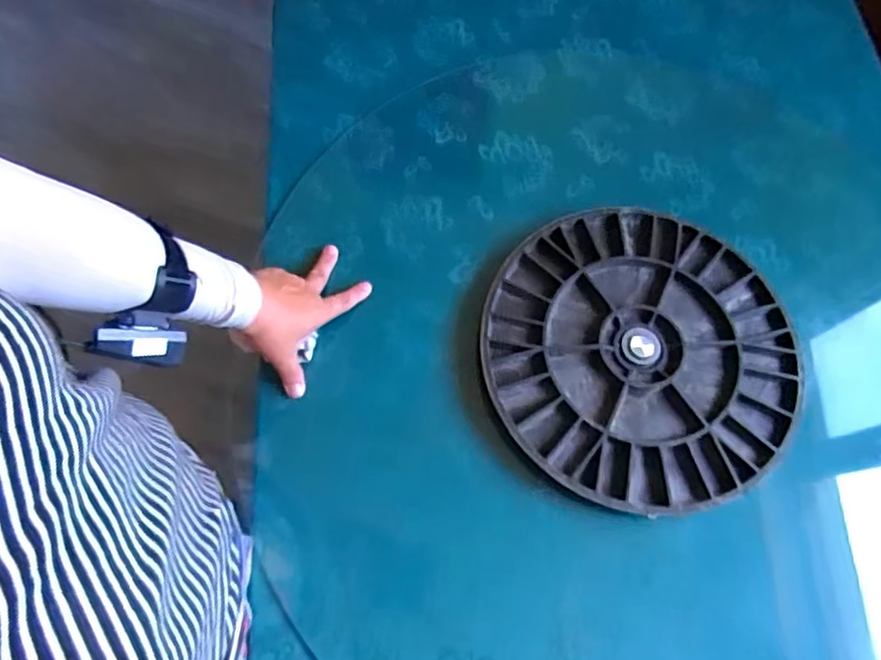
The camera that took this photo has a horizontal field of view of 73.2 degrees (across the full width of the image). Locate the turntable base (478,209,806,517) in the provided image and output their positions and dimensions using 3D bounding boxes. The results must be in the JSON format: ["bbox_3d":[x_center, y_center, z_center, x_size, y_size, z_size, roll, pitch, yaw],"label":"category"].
[{"bbox_3d":[0.217,0.019,0.646,0.320,0.025,0.342,1,66,-1],"label":"turntable base"}]

